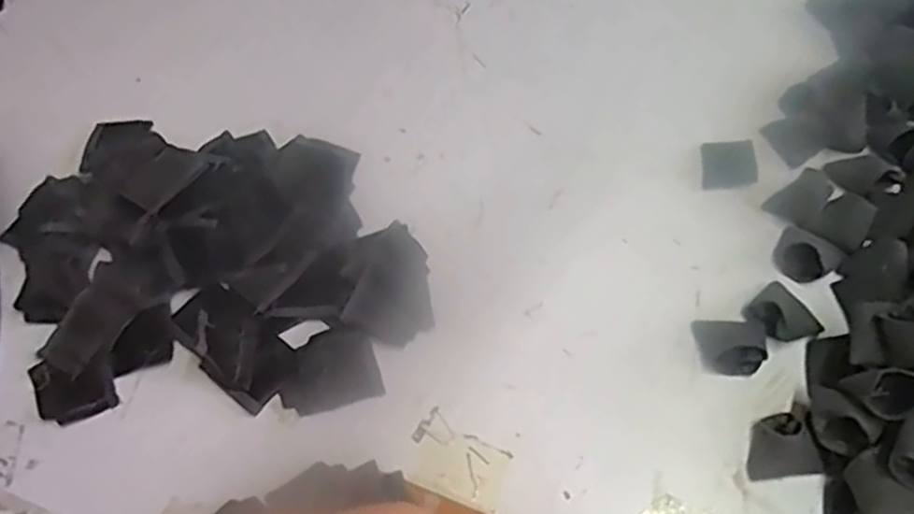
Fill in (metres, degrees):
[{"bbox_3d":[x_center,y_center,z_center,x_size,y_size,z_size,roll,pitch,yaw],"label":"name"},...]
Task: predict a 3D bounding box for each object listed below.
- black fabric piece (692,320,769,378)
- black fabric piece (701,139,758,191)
[{"bbox_3d":[0.177,0.056,0.481,0.041,0.014,0.040,-6,58,0],"label":"black fabric piece"},{"bbox_3d":[0.204,-0.071,0.562,0.038,0.005,0.040,-7,63,26],"label":"black fabric piece"}]

